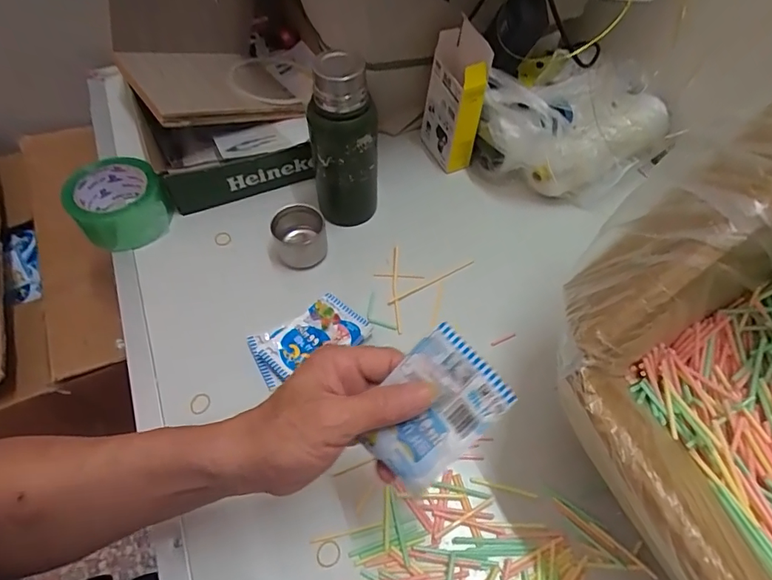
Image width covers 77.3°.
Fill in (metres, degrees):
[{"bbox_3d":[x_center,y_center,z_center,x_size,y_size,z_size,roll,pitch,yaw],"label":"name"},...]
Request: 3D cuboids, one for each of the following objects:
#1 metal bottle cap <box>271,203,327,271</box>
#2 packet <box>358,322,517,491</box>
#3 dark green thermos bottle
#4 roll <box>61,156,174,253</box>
[{"bbox_3d":[-0.100,-0.059,0.568,0.059,0.062,0.058,0,57,0],"label":"metal bottle cap"},{"bbox_3d":[0.026,0.073,0.294,0.090,0.006,0.063,-47,64,10],"label":"packet"},{"bbox_3d":[-0.046,-0.155,0.531,0.069,0.184,0.058,-8,57,-5],"label":"dark green thermos bottle"},{"bbox_3d":[-0.318,-0.102,0.579,0.105,0.065,0.100,0,57,0],"label":"roll"}]

